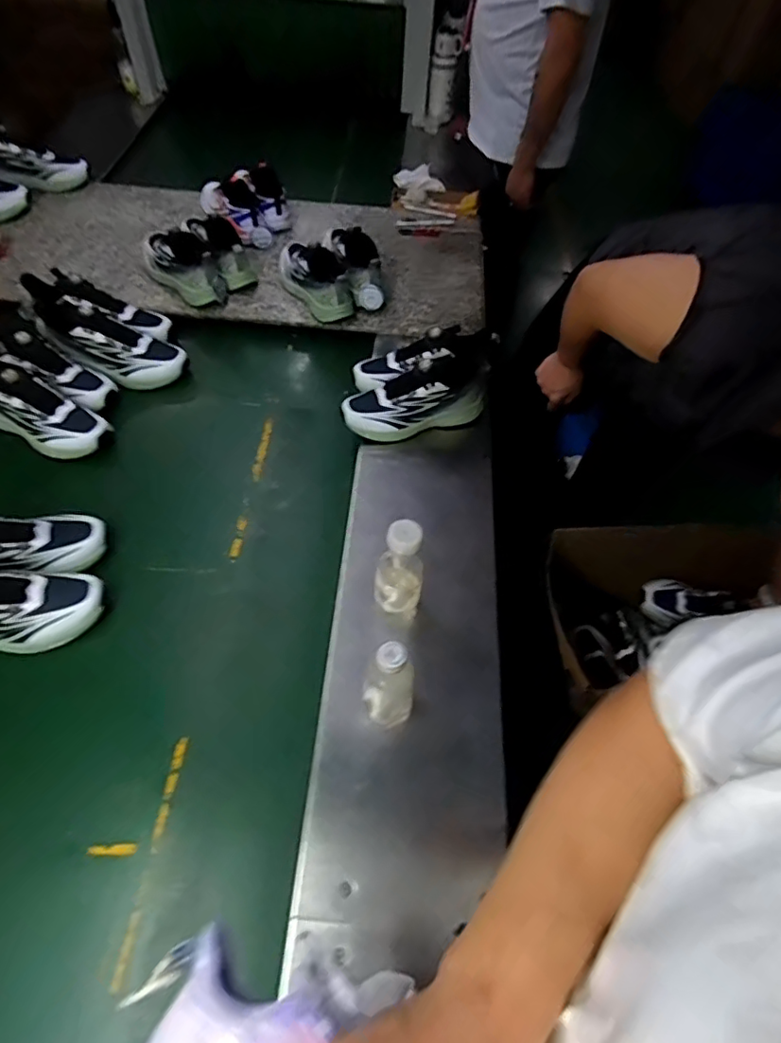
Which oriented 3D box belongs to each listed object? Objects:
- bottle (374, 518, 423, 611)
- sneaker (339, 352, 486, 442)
[{"bbox_3d":[0.013,0.068,0.730,0.061,0.191,0.059,17,54,8],"label":"bottle"},{"bbox_3d":[0.047,-0.220,0.960,0.258,0.106,0.098,-10,54,-11],"label":"sneaker"}]

